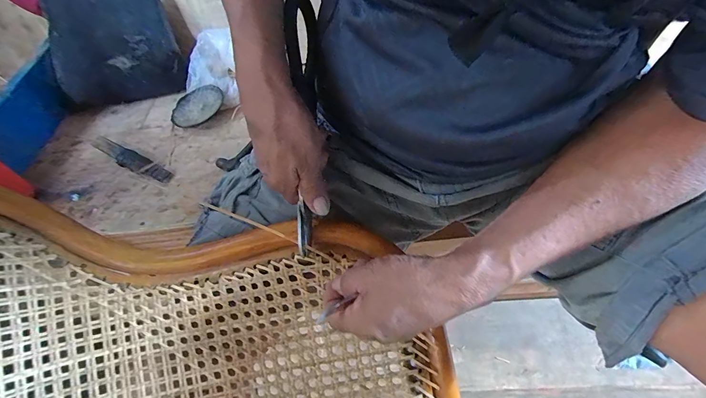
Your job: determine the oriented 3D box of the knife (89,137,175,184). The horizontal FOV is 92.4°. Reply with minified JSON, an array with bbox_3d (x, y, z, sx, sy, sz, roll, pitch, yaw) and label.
[{"bbox_3d":[-0.353,-0.062,0.534,0.160,0.027,0.025,21,59,18],"label":"knife"}]

